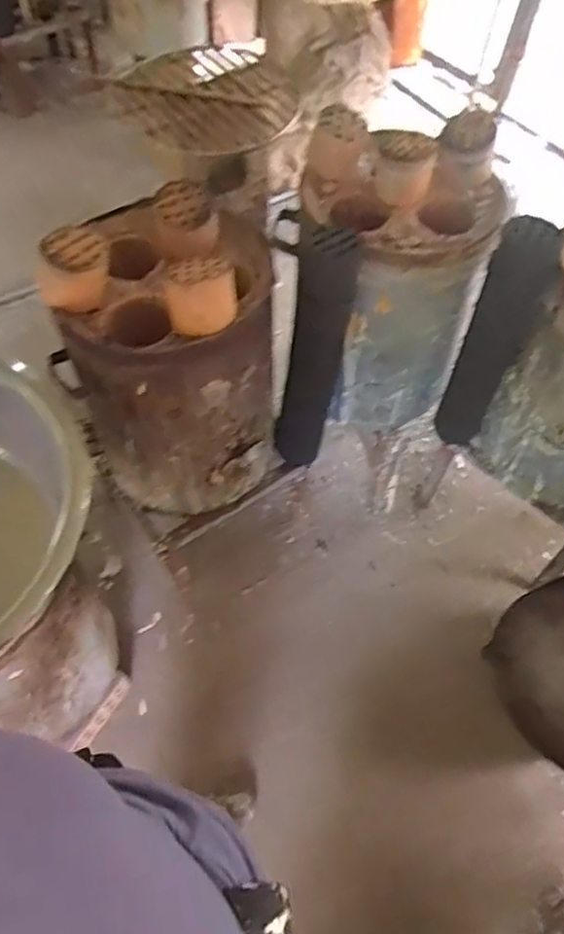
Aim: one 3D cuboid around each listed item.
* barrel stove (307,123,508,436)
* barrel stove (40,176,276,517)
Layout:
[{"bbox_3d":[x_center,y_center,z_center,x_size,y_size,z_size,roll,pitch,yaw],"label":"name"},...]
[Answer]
[{"bbox_3d":[0.223,-0.361,1.289,0.340,0.479,0.312,-10,58,-7],"label":"barrel stove"},{"bbox_3d":[-0.193,-0.197,1.204,0.361,0.511,0.359,2,57,0],"label":"barrel stove"}]

